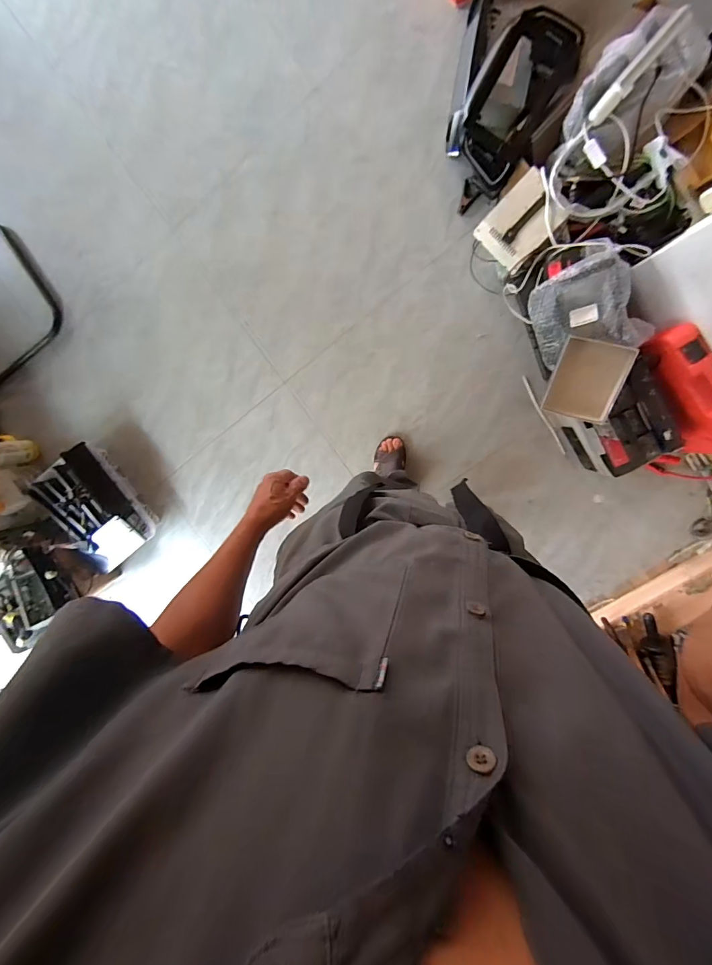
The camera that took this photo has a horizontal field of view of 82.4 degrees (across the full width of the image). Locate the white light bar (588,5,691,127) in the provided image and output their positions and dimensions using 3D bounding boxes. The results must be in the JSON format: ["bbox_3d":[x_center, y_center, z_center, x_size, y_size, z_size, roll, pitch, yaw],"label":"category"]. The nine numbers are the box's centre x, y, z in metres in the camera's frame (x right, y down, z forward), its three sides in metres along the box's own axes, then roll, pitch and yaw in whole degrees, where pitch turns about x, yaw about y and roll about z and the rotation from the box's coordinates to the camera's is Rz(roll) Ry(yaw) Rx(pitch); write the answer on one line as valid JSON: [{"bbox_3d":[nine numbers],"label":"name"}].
[{"bbox_3d":[0.607,-0.895,0.880,0.037,0.018,0.217,42,121,-4],"label":"white light bar"}]

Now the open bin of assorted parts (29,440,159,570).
[{"bbox_3d":[-0.889,0.084,1.398,0.259,0.185,0.394,-31,97,12],"label":"open bin of assorted parts"}]

